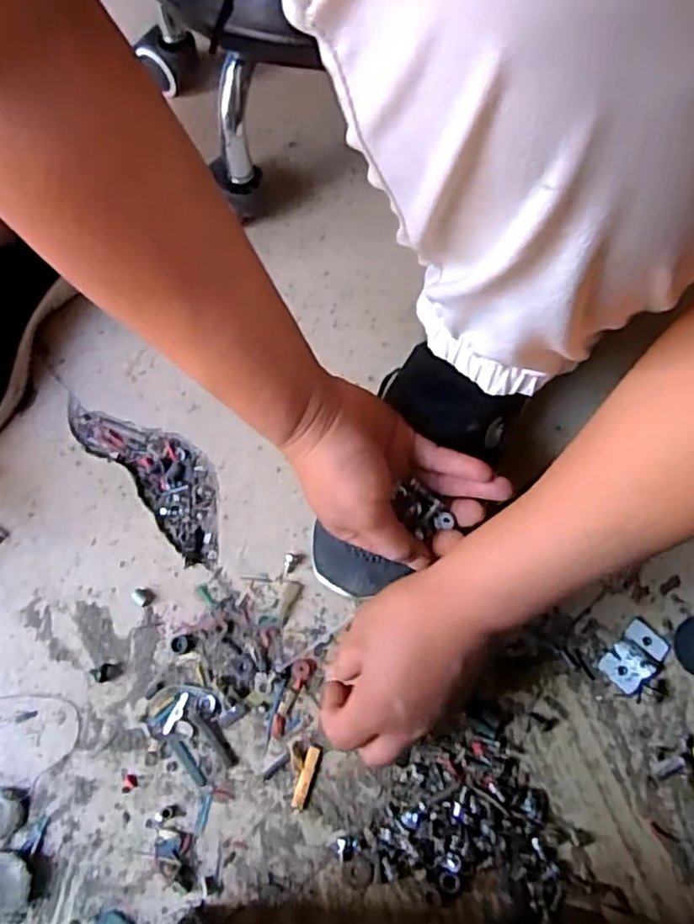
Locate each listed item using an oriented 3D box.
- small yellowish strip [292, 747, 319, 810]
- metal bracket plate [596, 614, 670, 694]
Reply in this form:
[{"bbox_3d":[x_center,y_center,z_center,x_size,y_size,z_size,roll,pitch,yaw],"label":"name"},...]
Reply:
[{"bbox_3d":[-0.026,0.198,0.411,0.008,0.004,0.036,17,69,7],"label":"small yellowish strip"},{"bbox_3d":[0.187,0.126,0.426,0.028,0.010,0.044,43,74,16],"label":"metal bracket plate"}]

